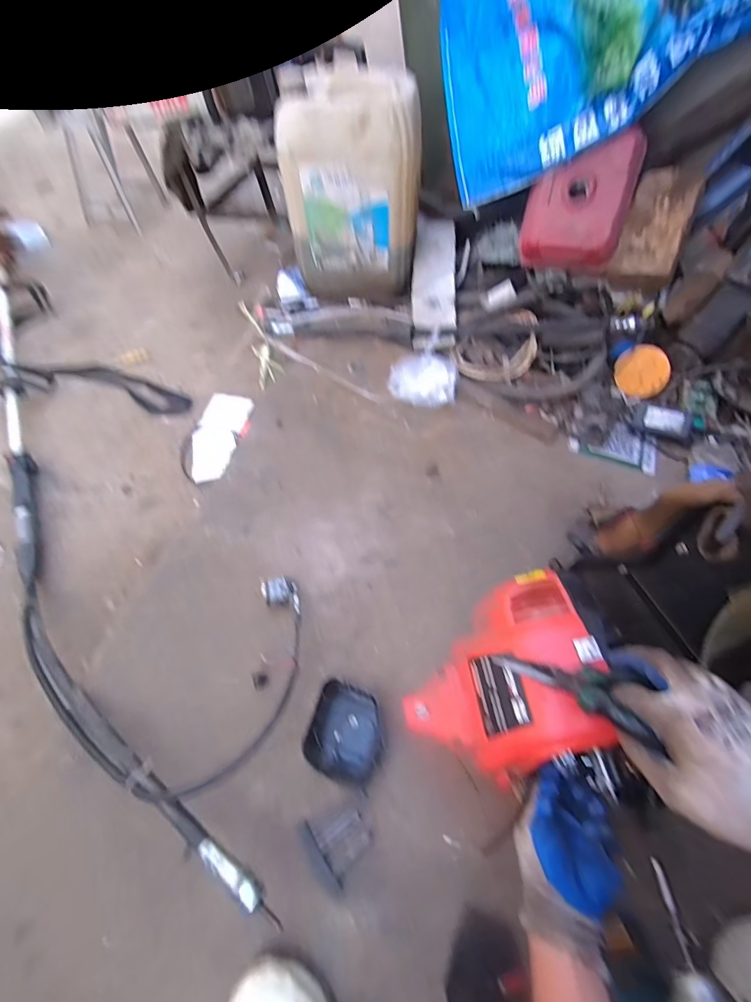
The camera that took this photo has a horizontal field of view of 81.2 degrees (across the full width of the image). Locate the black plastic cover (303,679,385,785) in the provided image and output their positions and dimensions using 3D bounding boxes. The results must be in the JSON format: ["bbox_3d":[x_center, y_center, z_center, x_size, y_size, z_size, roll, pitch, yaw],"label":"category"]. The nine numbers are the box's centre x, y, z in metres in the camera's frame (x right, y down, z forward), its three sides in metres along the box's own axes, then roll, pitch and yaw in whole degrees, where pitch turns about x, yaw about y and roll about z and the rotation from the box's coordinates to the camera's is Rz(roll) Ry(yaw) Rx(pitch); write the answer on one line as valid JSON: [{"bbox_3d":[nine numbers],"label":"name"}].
[{"bbox_3d":[-0.040,0.327,0.625,0.103,0.021,0.115,14,62,8],"label":"black plastic cover"}]

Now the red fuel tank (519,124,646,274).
[{"bbox_3d":[0.402,-0.587,0.872,0.191,0.224,0.067,15,18,16],"label":"red fuel tank"}]

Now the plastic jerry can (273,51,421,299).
[{"bbox_3d":[-0.044,-0.652,0.946,0.271,0.365,0.187,11,61,3],"label":"plastic jerry can"}]

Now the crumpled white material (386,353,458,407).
[{"bbox_3d":[0.098,-0.252,0.918,0.139,0.079,0.094,9,61,2],"label":"crumpled white material"}]

